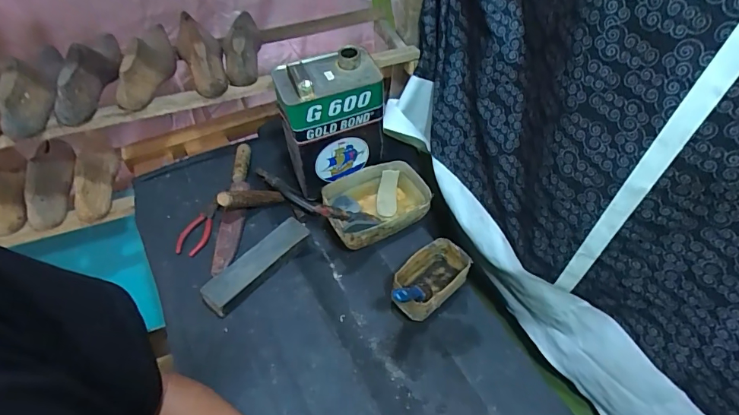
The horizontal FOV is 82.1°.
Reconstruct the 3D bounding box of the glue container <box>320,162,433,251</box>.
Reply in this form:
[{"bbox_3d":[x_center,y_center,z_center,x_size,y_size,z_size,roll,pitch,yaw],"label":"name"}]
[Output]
[{"bbox_3d":[0.016,-0.006,0.766,0.187,0.086,0.124,-20,54,-20],"label":"glue container"}]

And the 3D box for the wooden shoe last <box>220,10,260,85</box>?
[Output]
[{"bbox_3d":[-0.242,-0.315,0.787,0.068,0.072,0.225,-10,51,-12],"label":"wooden shoe last"}]

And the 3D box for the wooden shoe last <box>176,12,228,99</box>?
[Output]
[{"bbox_3d":[-0.311,-0.295,0.766,0.076,0.081,0.234,-13,52,-15],"label":"wooden shoe last"}]

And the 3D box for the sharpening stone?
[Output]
[{"bbox_3d":[-0.182,0.092,0.696,0.052,0.027,0.193,33,55,22],"label":"sharpening stone"}]

